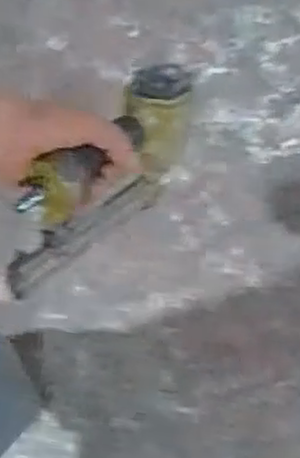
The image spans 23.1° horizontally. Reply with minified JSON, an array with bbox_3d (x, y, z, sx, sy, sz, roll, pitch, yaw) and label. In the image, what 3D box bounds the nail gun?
[{"bbox_3d":[-0.043,-0.036,0.709,0.064,0.154,0.248,34,67,14],"label":"nail gun"}]

